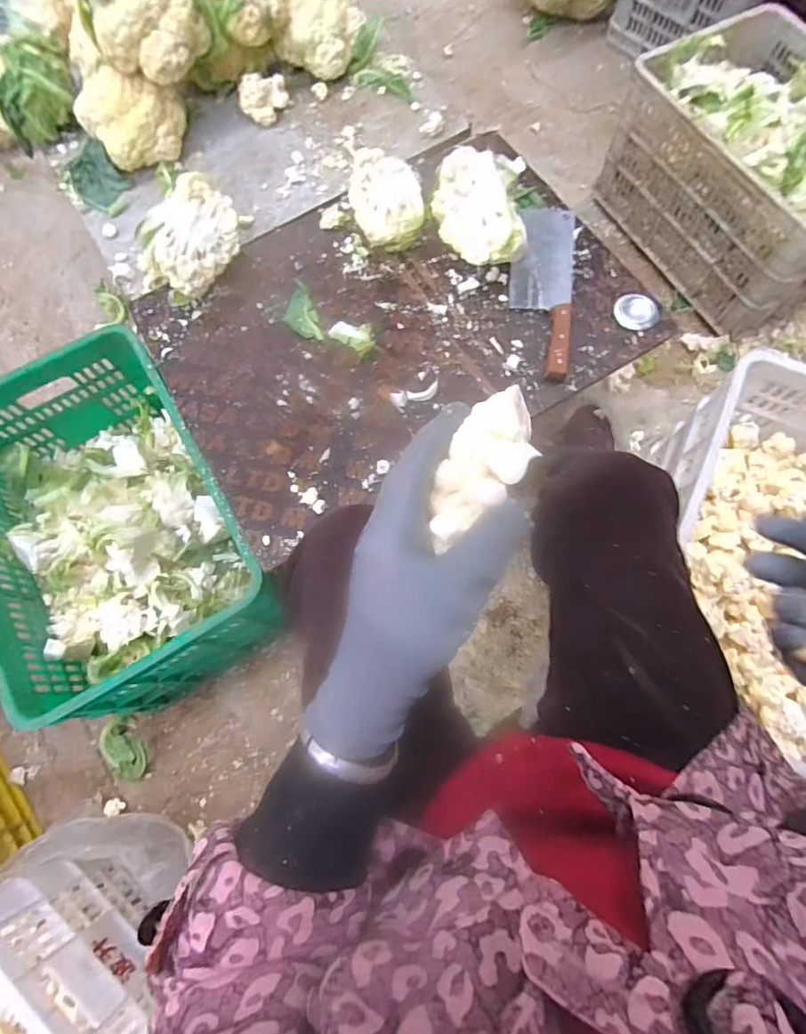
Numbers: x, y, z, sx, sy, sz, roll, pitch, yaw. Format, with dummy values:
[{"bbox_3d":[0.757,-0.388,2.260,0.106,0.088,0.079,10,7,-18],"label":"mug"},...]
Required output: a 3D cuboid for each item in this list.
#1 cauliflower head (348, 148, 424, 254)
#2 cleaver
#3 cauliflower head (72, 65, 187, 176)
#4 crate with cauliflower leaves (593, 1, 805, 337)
[{"bbox_3d":[-0.026,-0.485,0.801,0.105,0.092,0.130,-13,72,-2],"label":"cauliflower head"},{"bbox_3d":[0.213,-0.354,0.785,0.093,0.027,0.306,7,72,4],"label":"cleaver"},{"bbox_3d":[-0.451,-0.675,0.870,0.164,0.114,0.108,-30,73,-8],"label":"cauliflower head"},{"bbox_3d":[0.704,-0.700,1.056,0.354,0.277,0.540,-26,73,-7],"label":"crate with cauliflower leaves"}]

